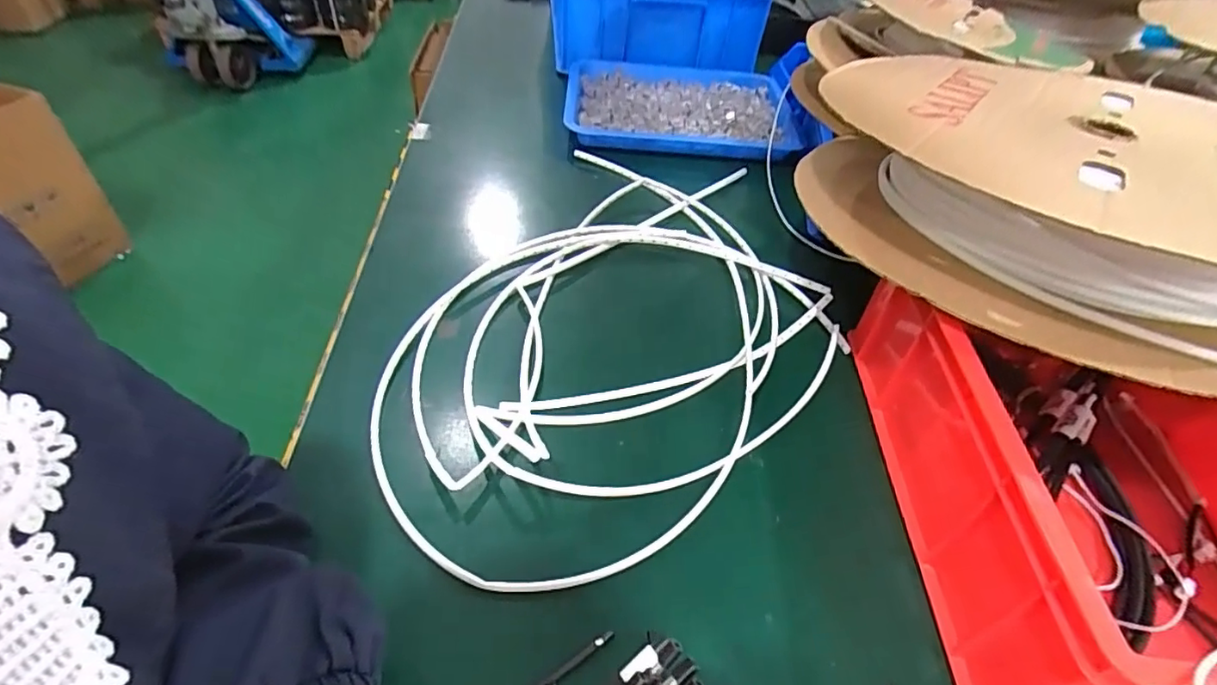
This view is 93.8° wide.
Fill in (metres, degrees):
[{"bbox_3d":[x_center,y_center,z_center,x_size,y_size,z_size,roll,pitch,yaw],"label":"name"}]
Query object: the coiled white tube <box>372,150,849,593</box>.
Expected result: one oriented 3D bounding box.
[{"bbox_3d":[0.036,-0.036,0.537,0.347,0.027,0.557,18,47,12],"label":"coiled white tube"}]

